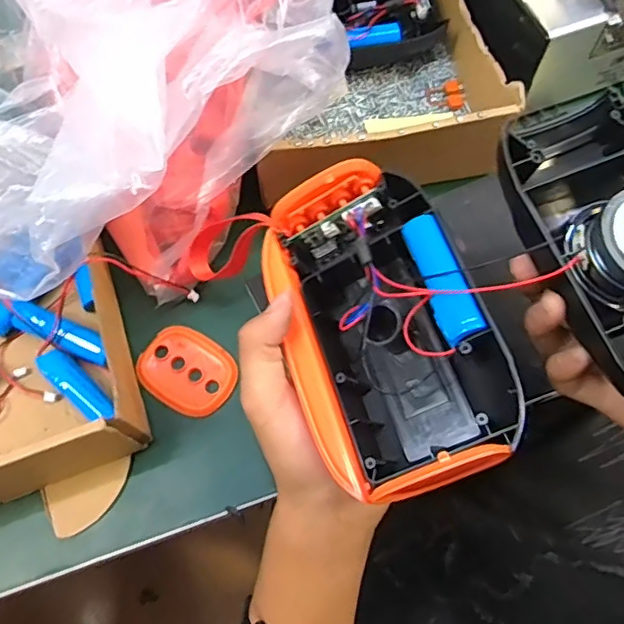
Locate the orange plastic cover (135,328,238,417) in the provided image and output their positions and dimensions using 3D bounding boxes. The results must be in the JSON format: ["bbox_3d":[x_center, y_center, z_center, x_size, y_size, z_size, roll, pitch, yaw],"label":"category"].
[{"bbox_3d":[-0.080,0.037,0.362,0.063,0.004,0.049,32,71,14],"label":"orange plastic cover"}]

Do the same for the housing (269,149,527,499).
[{"bbox_3d":[0.038,0.007,0.291,0.102,0.055,0.169,-32,71,16],"label":"housing"}]

